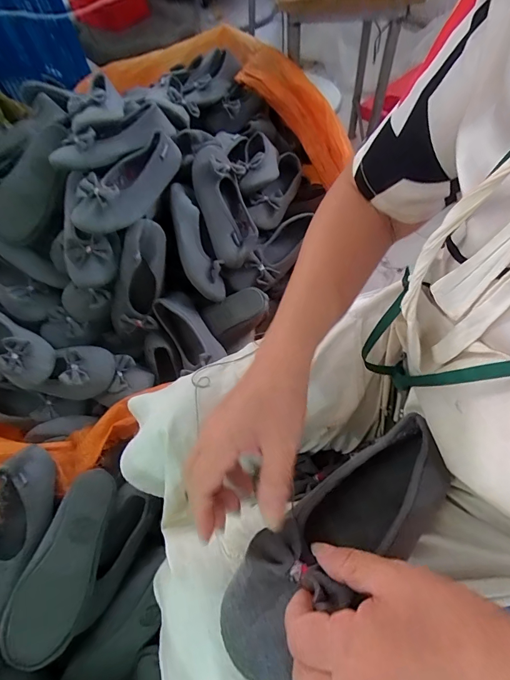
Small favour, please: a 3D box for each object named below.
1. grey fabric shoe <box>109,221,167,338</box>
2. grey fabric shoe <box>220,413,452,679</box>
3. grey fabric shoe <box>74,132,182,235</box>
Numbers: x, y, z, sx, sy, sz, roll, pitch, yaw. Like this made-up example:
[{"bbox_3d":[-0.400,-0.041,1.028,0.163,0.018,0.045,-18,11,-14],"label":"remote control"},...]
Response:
[{"bbox_3d":[-0.222,-0.110,0.719,0.087,0.053,0.231,23,107,17],"label":"grey fabric shoe"},{"bbox_3d":[0.071,0.150,0.293,0.220,0.062,0.076,-28,60,-28],"label":"grey fabric shoe"},{"bbox_3d":[-0.241,-0.300,0.714,0.101,0.067,0.247,20,62,15],"label":"grey fabric shoe"}]

